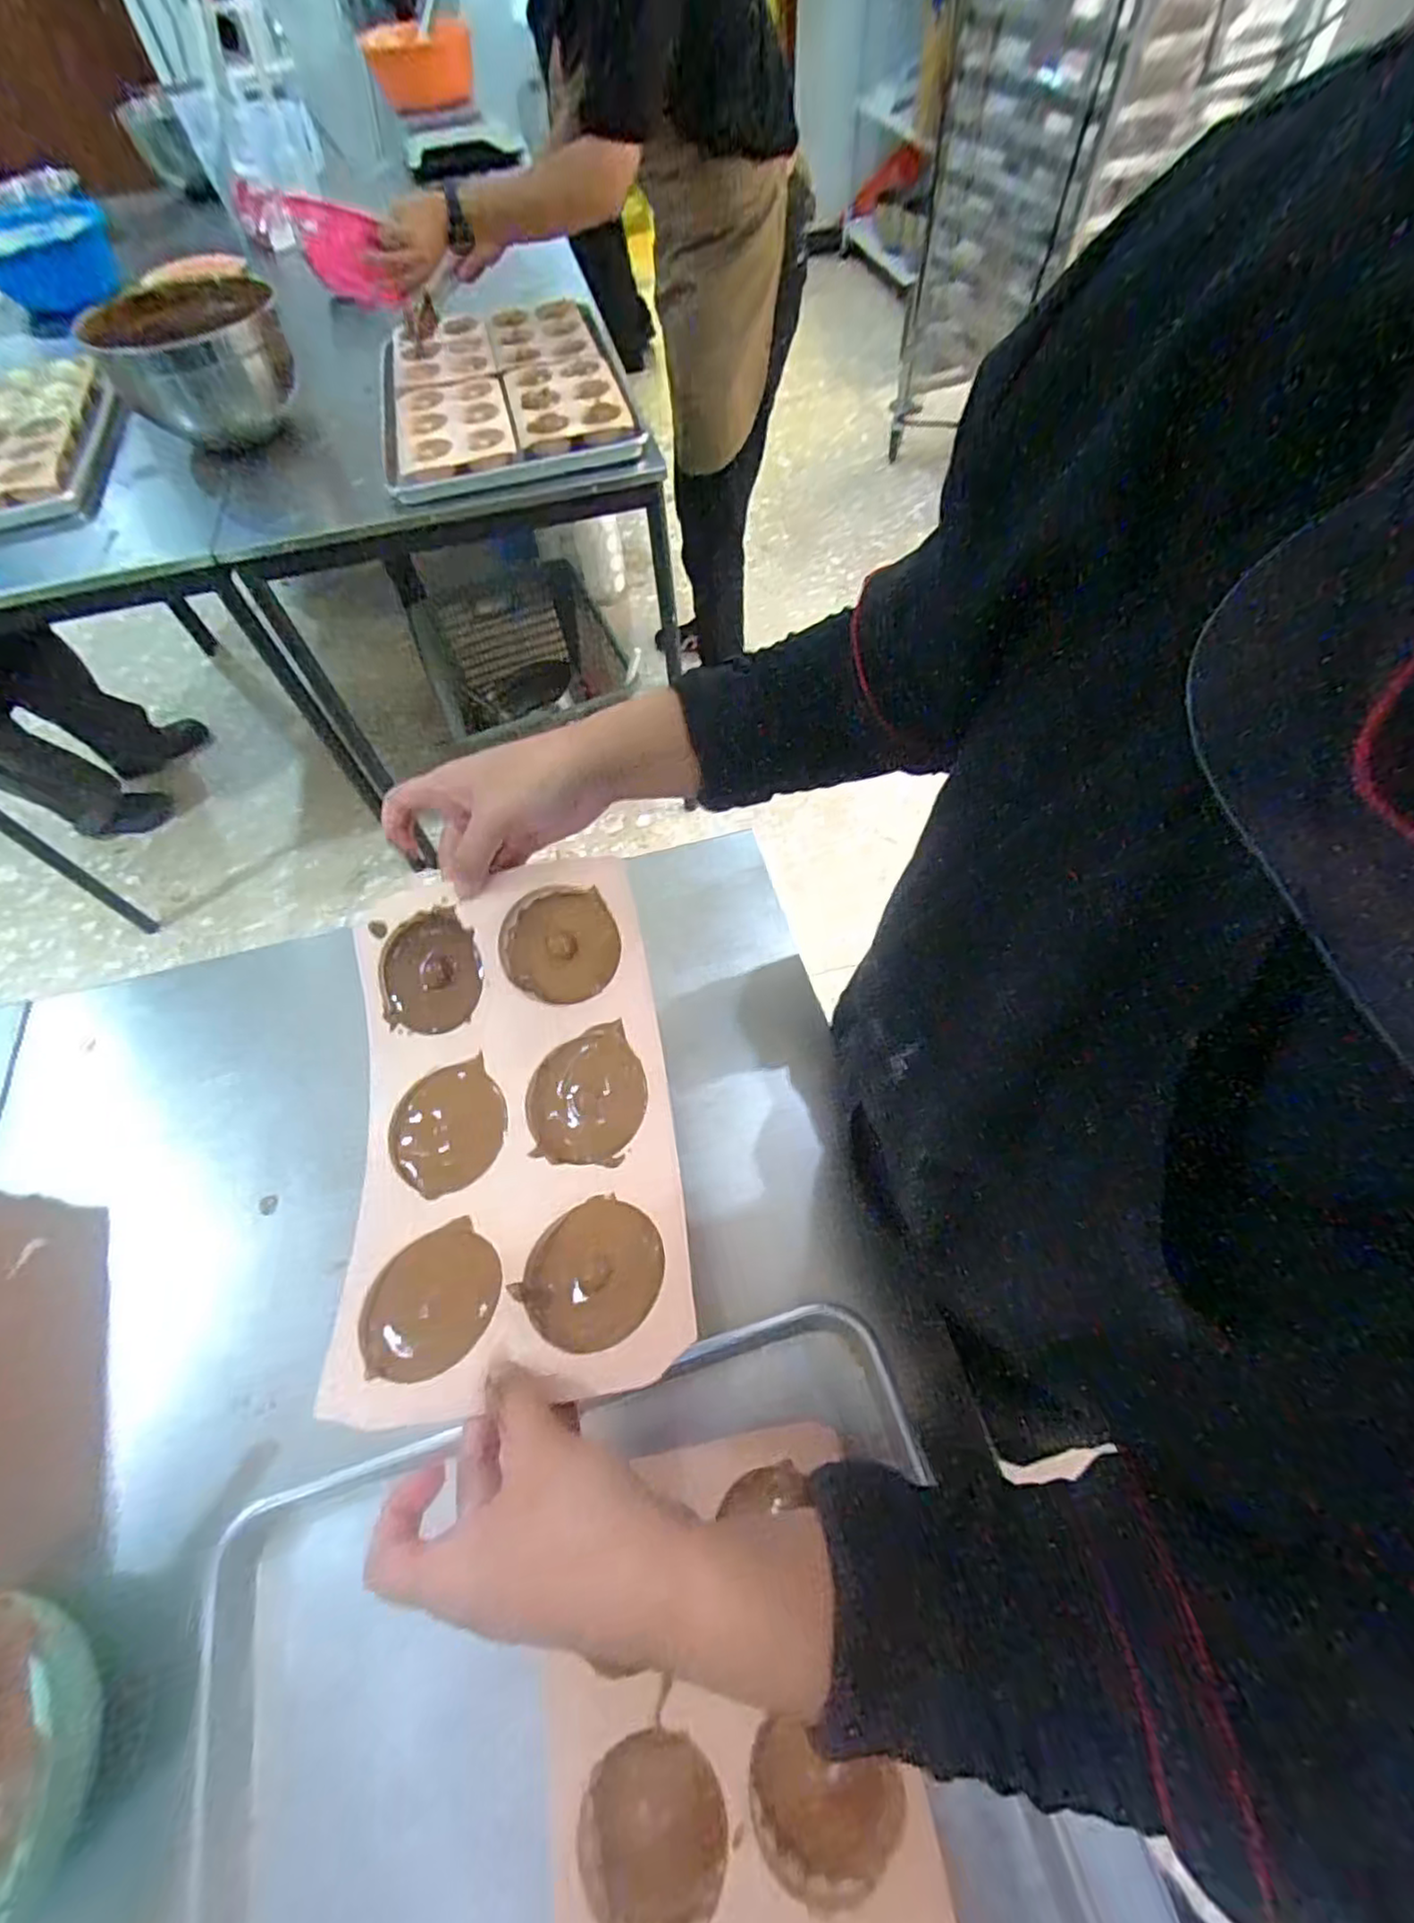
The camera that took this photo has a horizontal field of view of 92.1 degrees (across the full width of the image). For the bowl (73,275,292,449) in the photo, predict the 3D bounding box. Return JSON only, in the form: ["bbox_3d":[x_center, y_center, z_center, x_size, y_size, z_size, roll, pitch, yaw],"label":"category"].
[{"bbox_3d":[-0.680,-0.803,0.914,0.235,0.145,0.227,-28,62,-12],"label":"bowl"}]

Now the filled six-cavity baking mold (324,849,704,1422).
[{"bbox_3d":[-0.108,0.075,0.359,0.169,0.072,0.264,-9,54,-2],"label":"filled six-cavity baking mold"}]

